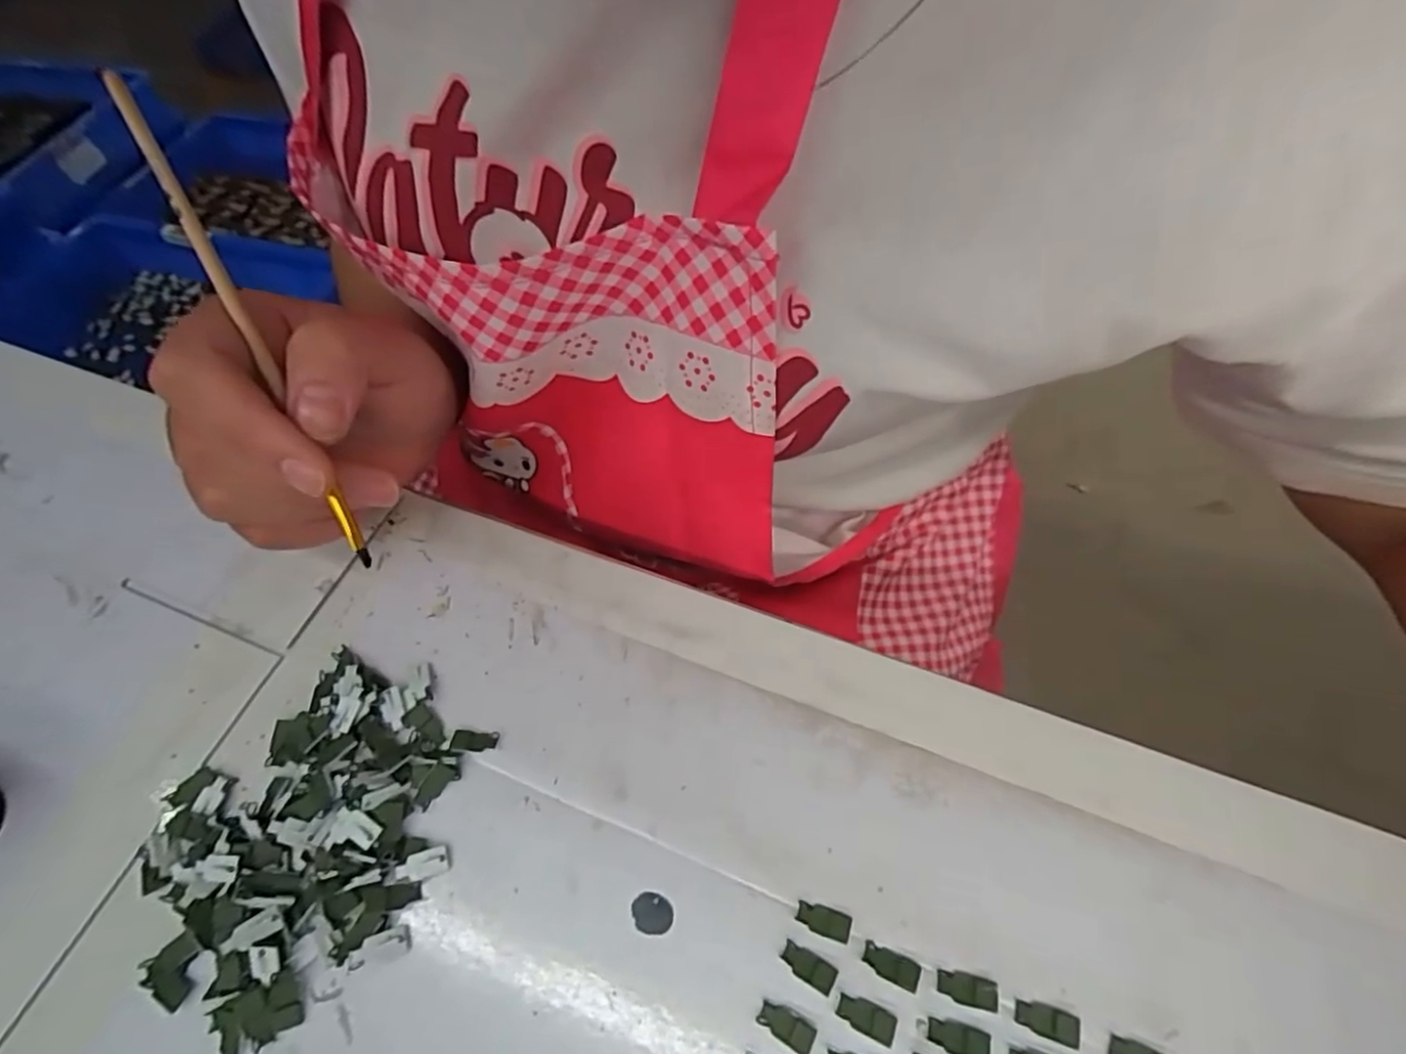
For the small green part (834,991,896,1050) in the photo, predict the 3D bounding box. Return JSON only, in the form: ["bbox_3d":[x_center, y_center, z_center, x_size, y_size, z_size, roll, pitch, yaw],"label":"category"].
[{"bbox_3d":[0.041,0.123,0.164,0.014,0.004,0.007,19,63,15],"label":"small green part"}]

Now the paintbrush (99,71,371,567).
[{"bbox_3d":[-0.135,-0.060,0.190,0.005,0.006,0.159,-27,92,-11],"label":"paintbrush"}]

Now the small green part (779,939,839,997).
[{"bbox_3d":[0.027,0.115,0.170,0.015,0.004,0.007,24,64,18],"label":"small green part"}]

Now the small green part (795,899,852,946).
[{"bbox_3d":[0.033,0.106,0.176,0.014,0.004,0.007,14,61,13],"label":"small green part"}]

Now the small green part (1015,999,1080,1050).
[{"bbox_3d":[0.086,0.123,0.162,0.014,0.004,0.007,7,59,24],"label":"small green part"}]

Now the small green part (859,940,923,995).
[{"bbox_3d":[0.049,0.114,0.170,0.014,0.004,0.007,20,63,16],"label":"small green part"}]

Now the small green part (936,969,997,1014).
[{"bbox_3d":[0.067,0.118,0.166,0.014,0.004,0.007,9,61,10],"label":"small green part"}]

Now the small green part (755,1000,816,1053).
[{"bbox_3d":[0.021,0.126,0.165,0.014,0.004,0.007,24,64,18],"label":"small green part"}]

